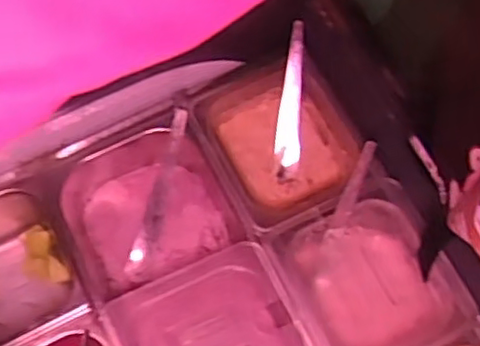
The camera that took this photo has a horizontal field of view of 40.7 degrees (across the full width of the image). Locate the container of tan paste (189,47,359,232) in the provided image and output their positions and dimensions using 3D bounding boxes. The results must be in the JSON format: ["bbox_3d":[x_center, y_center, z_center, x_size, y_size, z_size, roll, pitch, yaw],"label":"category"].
[{"bbox_3d":[0.048,-0.026,0.728,0.155,0.076,0.172,-27,71,-11],"label":"container of tan paste"}]

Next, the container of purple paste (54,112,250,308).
[{"bbox_3d":[-0.105,0.041,0.721,0.160,0.077,0.151,-21,70,-9],"label":"container of purple paste"}]

